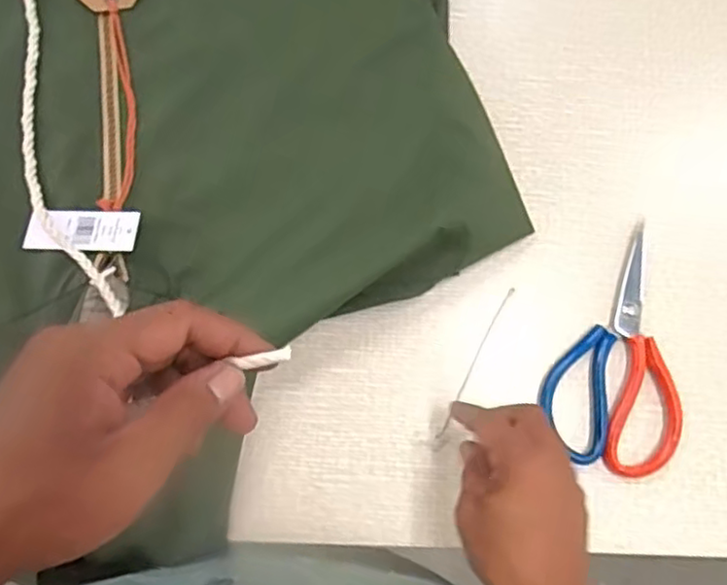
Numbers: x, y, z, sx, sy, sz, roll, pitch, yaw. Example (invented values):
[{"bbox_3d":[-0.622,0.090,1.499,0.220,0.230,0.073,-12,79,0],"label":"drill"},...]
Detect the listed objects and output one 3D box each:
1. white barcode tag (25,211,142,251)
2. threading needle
[{"bbox_3d":[-0.208,-0.046,0.484,0.079,0.008,0.033,2,66,2],"label":"white barcode tag"},{"bbox_3d":[0.087,0.053,0.500,0.006,0.004,0.129,27,79,5],"label":"threading needle"}]

